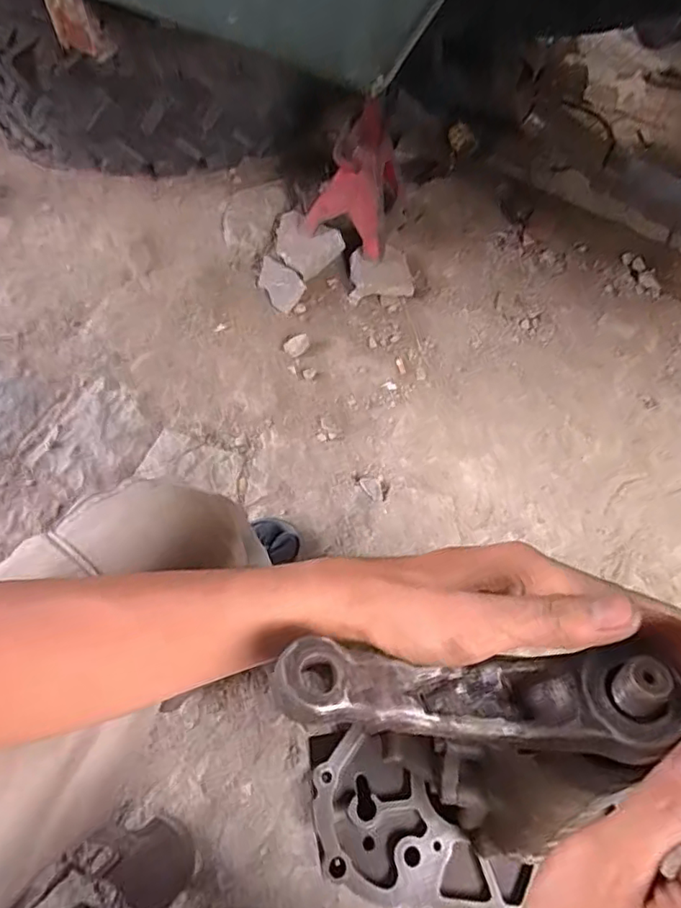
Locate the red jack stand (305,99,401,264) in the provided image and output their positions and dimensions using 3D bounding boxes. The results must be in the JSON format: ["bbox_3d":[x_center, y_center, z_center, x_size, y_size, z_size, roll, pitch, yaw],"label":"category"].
[{"bbox_3d":[0.026,-0.486,0.976,0.146,0.235,0.145,17,65,8],"label":"red jack stand"}]

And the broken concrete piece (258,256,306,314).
[{"bbox_3d":[-0.115,-0.317,1.033,0.065,0.018,0.121,-43,62,11],"label":"broken concrete piece"}]

